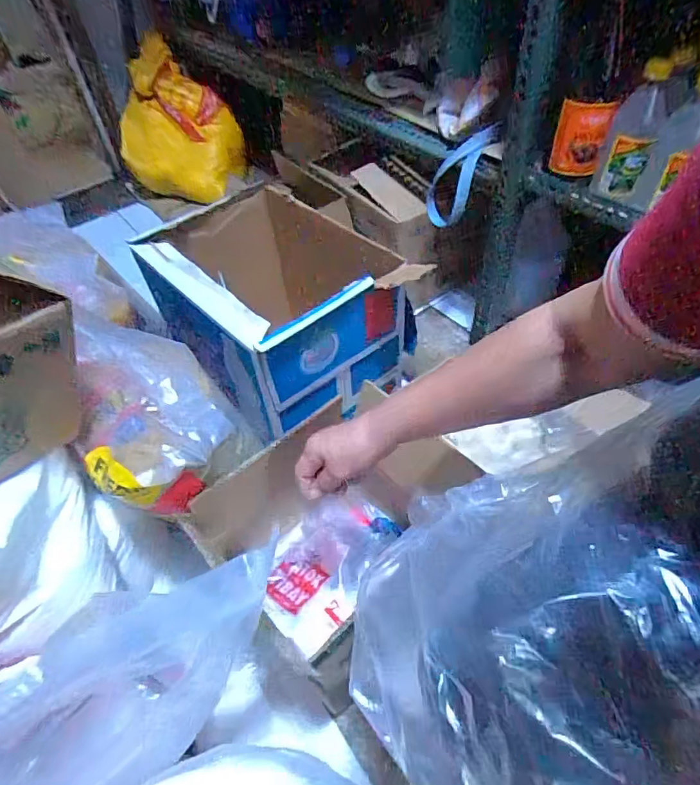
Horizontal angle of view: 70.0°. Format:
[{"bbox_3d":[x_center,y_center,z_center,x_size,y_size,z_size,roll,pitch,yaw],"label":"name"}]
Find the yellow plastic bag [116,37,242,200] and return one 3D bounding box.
[{"bbox_3d":[-0.505,-0.768,1.472,0.330,0.368,0.310,-21,51,-13],"label":"yellow plastic bag"}]

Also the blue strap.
[{"bbox_3d":[0.202,-0.388,0.893,0.080,0.196,0.041,10,45,-22],"label":"blue strap"}]

